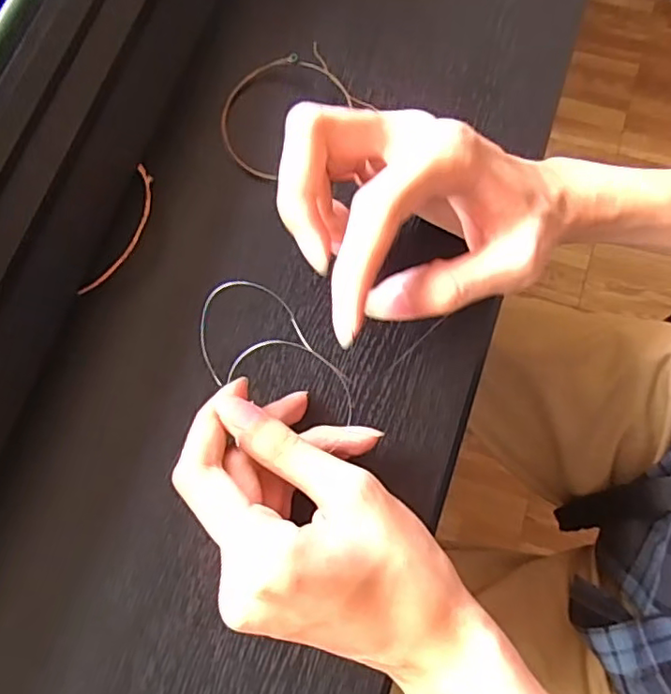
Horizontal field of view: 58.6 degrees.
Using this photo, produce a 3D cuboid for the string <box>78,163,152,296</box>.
[{"bbox_3d":[-0.101,-0.056,0.288,0.019,0.010,0.071,18,74,8],"label":"string"}]

